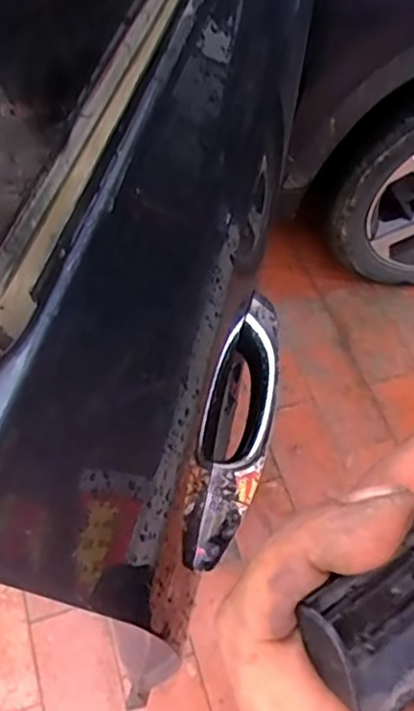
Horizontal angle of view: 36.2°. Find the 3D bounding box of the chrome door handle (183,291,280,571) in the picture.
[{"bbox_3d":[0.022,0.039,0.440,0.046,0.034,0.219,12,59,3],"label":"chrome door handle"}]

